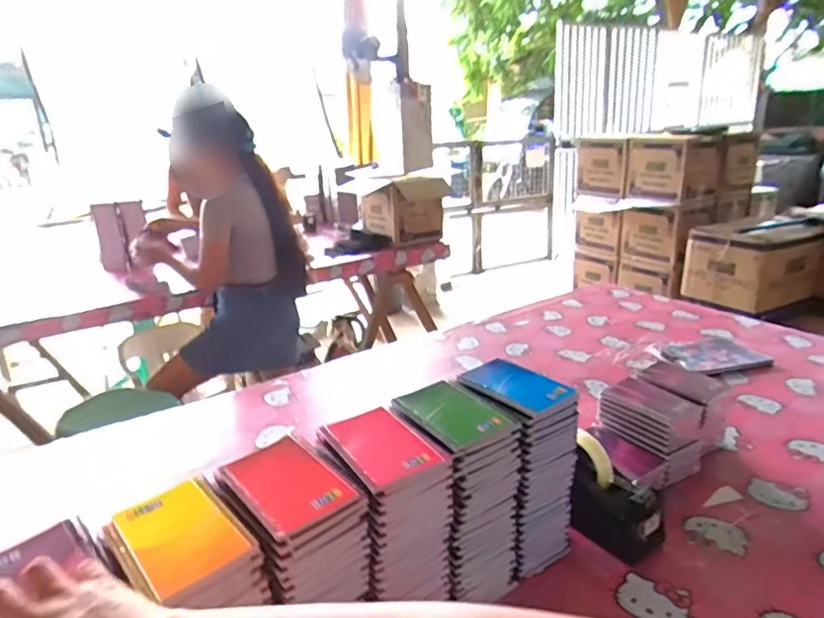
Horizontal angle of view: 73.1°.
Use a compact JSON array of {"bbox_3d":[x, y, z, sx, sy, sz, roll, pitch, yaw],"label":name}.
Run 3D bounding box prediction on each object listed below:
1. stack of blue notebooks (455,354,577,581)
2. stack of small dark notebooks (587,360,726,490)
[{"bbox_3d":[0.138,0.213,0.733,0.105,0.257,0.127,-12,21,-28],"label":"stack of blue notebooks"},{"bbox_3d":[0.410,0.193,0.934,0.162,0.127,0.219,13,24,37],"label":"stack of small dark notebooks"}]

